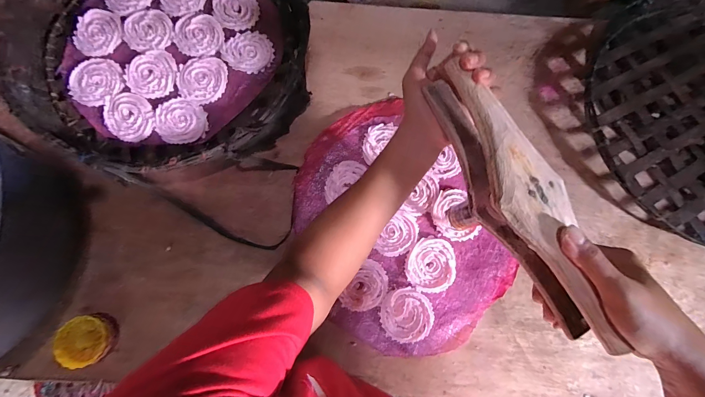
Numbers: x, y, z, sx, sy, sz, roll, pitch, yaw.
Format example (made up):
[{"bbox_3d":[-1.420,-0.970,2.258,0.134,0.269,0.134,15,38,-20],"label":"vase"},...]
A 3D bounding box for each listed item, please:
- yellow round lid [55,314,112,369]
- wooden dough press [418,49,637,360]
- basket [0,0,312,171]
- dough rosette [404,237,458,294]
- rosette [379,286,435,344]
[{"bbox_3d":[-0.352,0.187,0.414,0.055,0.032,0.059,0,77,0],"label":"yellow round lid"},{"bbox_3d":[0.150,0.000,0.302,0.063,0.072,0.283,-22,76,-5],"label":"wooden dough press"},{"bbox_3d":[-0.286,-0.248,0.497,0.432,0.080,0.422,0,77,0],"label":"basket"},{"bbox_3d":[0.117,0.098,0.460,0.071,0.006,0.078,24,78,5],"label":"dough rosette"},{"bbox_3d":[0.077,0.164,0.442,0.074,0.009,0.071,0,77,0],"label":"rosette"}]

